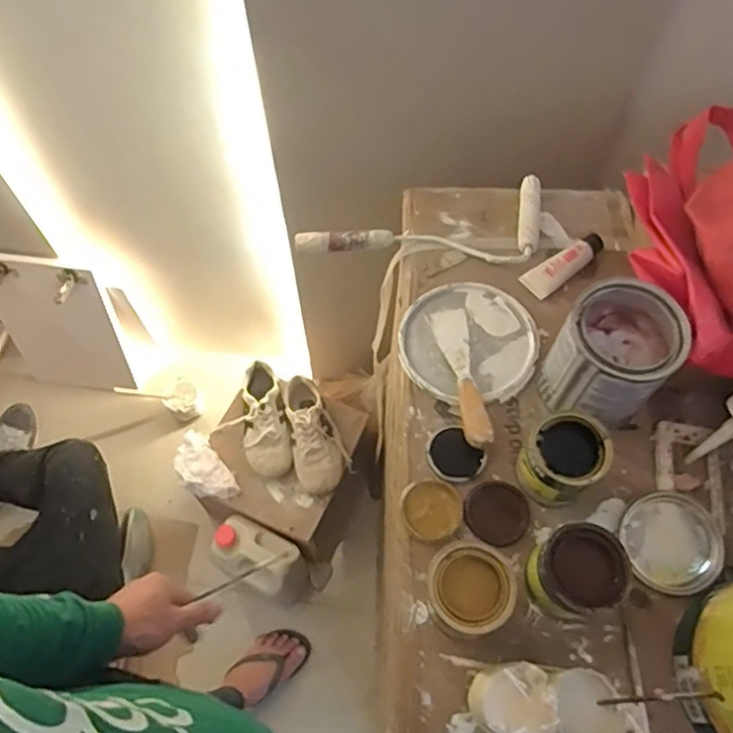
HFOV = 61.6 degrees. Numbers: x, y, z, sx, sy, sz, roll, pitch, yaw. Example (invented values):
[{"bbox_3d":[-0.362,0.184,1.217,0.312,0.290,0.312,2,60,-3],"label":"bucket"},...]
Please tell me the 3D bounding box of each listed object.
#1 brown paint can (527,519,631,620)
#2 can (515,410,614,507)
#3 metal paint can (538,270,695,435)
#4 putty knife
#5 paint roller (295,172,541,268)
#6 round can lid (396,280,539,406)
[{"bbox_3d":[0.181,0.178,0.536,0.067,0.072,0.068,0,62,0],"label":"brown paint can"},{"bbox_3d":[0.186,0.089,0.584,0.068,0.079,0.073,35,68,17],"label":"can"},{"bbox_3d":[0.238,-0.006,0.604,0.102,0.133,0.106,0,62,0],"label":"metal paint can"},{"bbox_3d":[0.100,0.007,0.659,0.039,0.019,0.169,-6,62,-3],"label":"putty knife"},{"bbox_3d":[0.064,-0.187,0.775,0.301,0.045,0.125,6,62,4],"label":"paint roller"},{"bbox_3d":[0.112,-0.028,0.689,0.146,0.018,0.151,0,62,0],"label":"round can lid"}]

